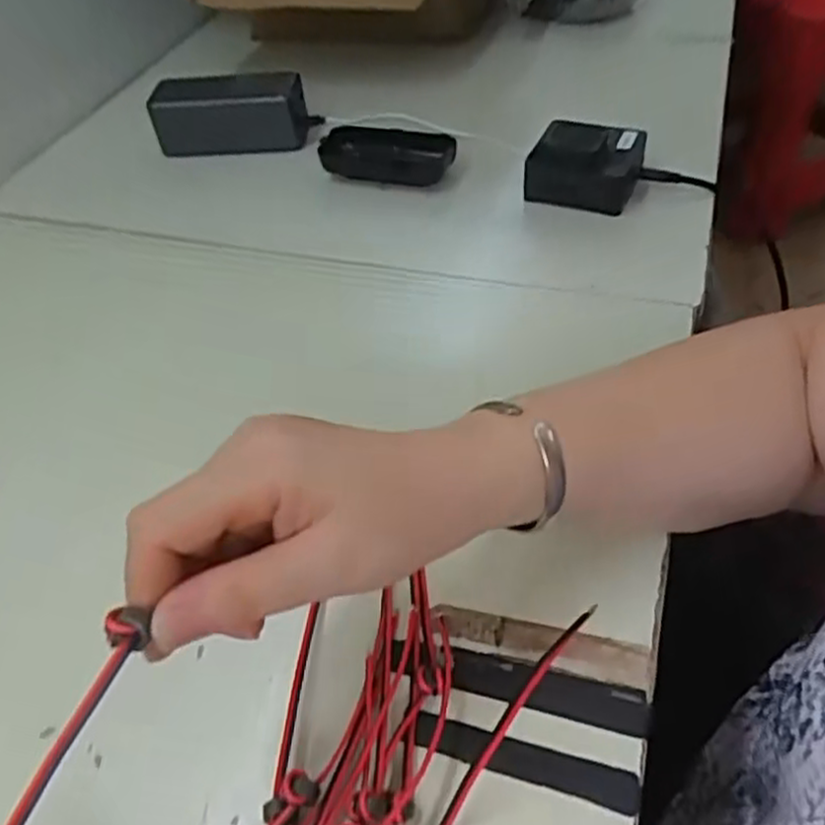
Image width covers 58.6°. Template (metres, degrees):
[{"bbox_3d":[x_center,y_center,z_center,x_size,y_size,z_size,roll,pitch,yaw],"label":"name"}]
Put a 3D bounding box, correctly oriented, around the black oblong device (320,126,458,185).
[{"bbox_3d":[-0.024,-0.213,0.613,0.116,0.024,0.054,8,48,12],"label":"black oblong device"}]

